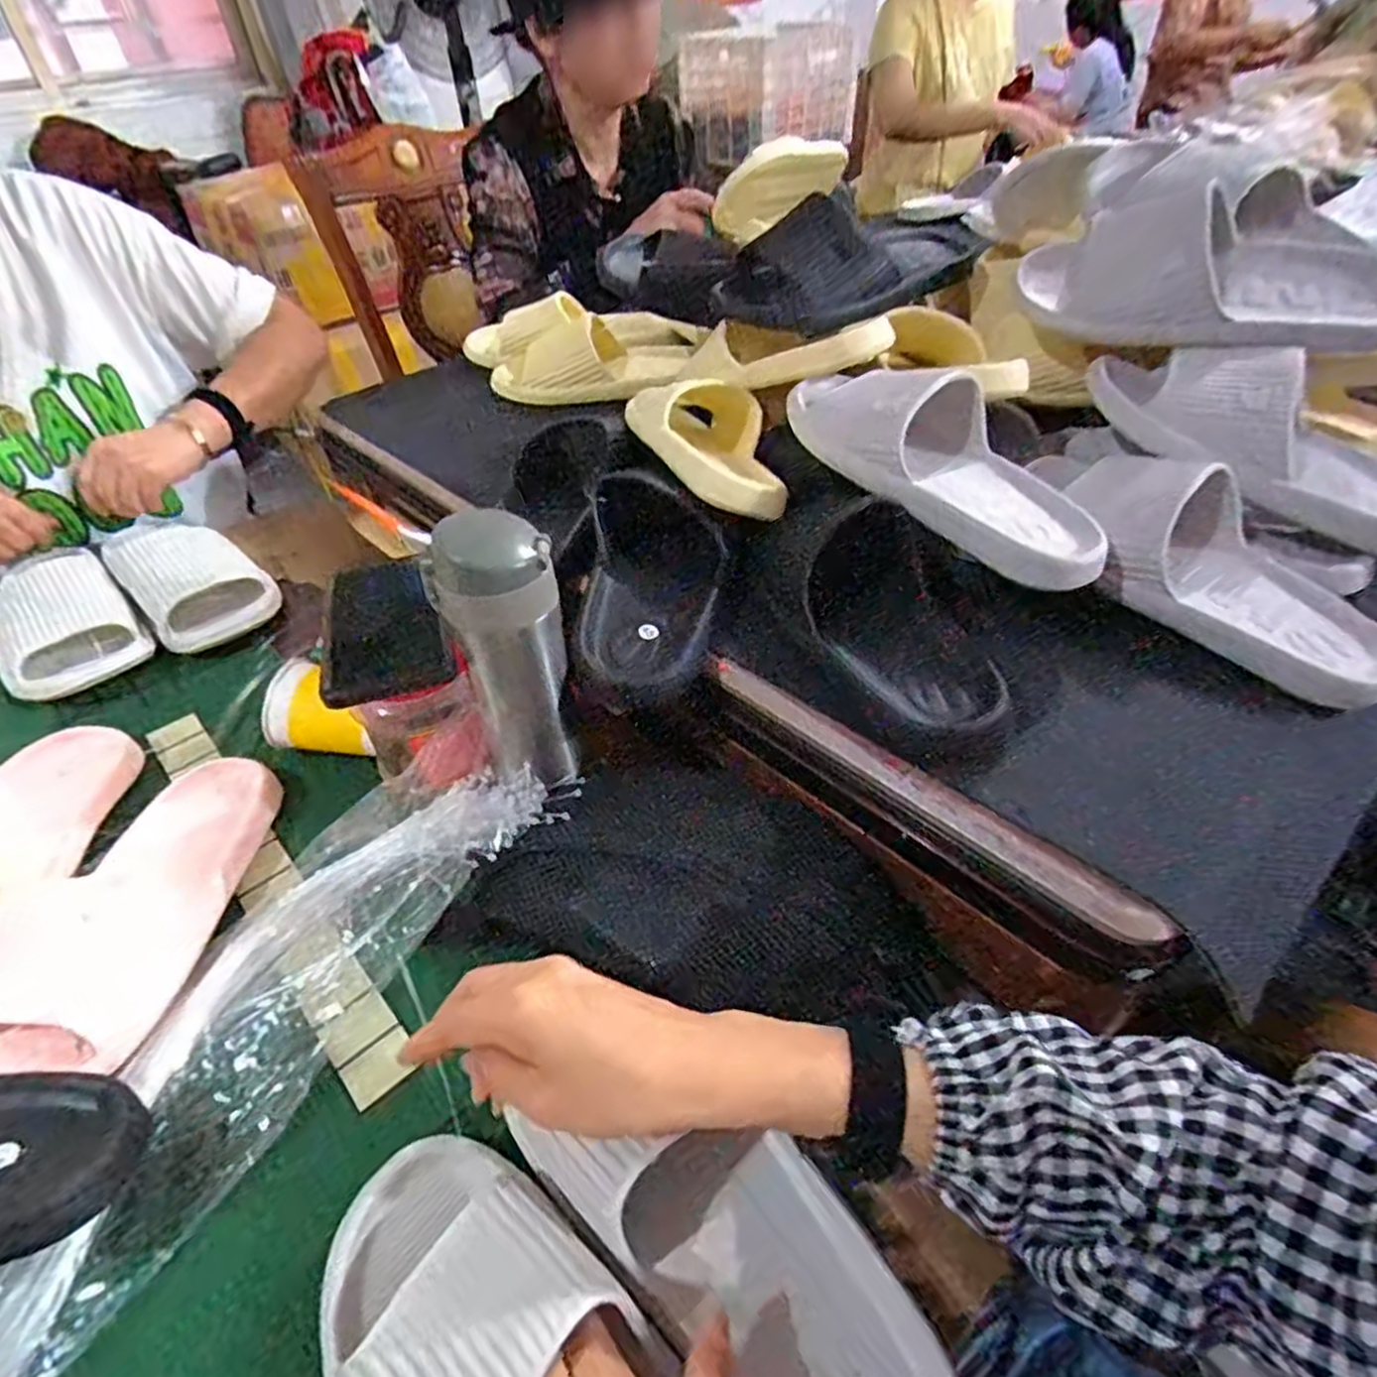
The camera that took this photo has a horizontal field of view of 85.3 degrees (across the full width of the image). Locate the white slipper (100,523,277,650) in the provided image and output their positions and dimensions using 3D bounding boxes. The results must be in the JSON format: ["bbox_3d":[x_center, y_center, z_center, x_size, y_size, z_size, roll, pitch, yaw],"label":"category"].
[{"bbox_3d":[-0.525,-0.134,0.771,0.114,0.067,0.240,-36,52,-29],"label":"white slipper"}]

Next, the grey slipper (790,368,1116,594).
[{"bbox_3d":[0.173,-0.162,0.517,0.104,0.076,0.252,-33,65,-27],"label":"grey slipper"}]

